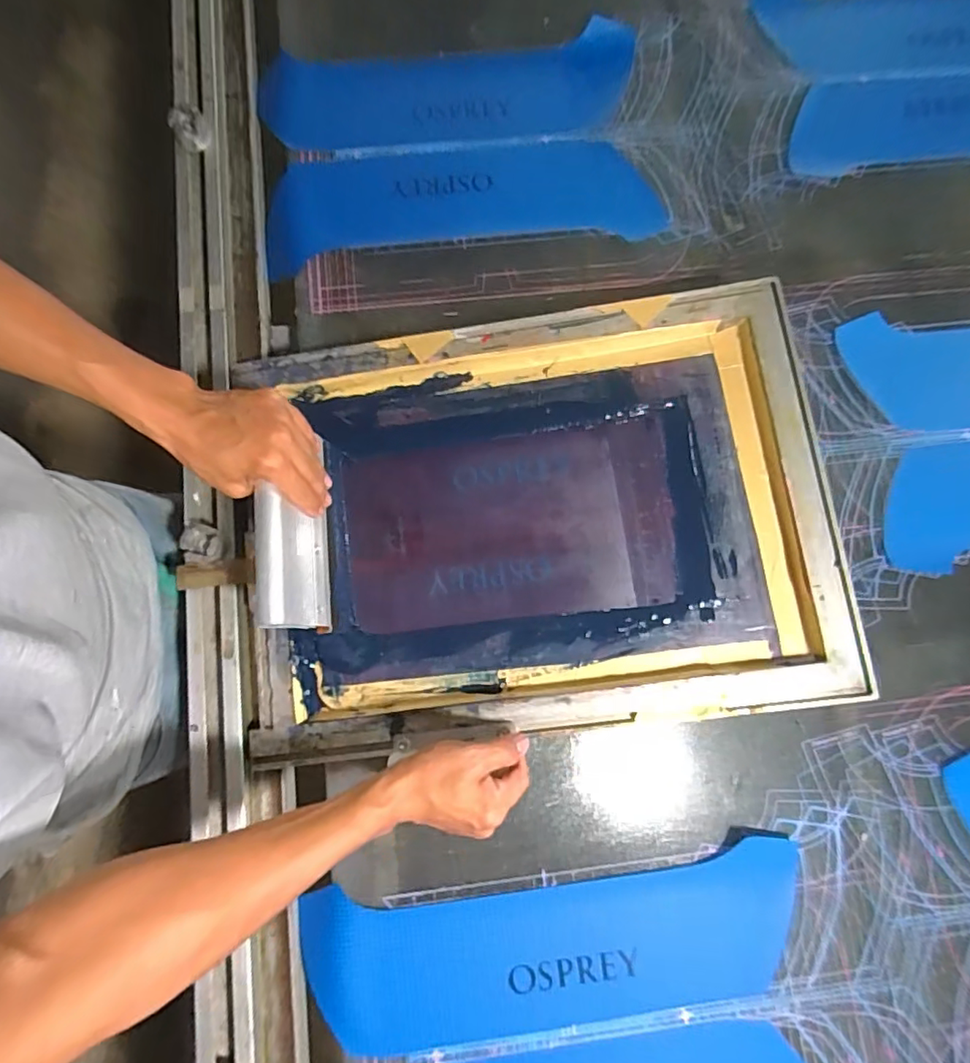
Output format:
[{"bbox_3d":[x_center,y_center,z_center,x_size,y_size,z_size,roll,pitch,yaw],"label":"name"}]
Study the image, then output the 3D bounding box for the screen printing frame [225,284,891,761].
[{"bbox_3d":[0.043,-0.013,0.576,0.580,0.040,0.416,-7,82,3],"label":"screen printing frame"}]

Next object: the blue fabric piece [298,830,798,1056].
[{"bbox_3d":[0.072,0.409,0.554,0.482,0.009,0.149,-6,83,-2],"label":"blue fabric piece"}]

